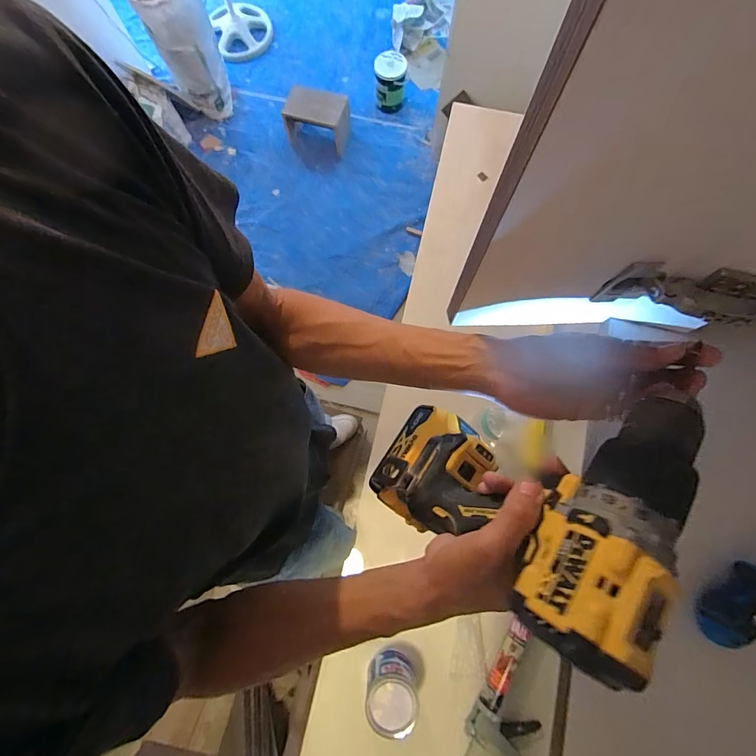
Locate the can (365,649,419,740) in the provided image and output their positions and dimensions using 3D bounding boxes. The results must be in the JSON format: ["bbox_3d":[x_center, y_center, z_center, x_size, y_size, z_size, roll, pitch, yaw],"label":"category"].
[{"bbox_3d":[0.028,0.638,0.789,0.102,0.108,0.106,0,77,2],"label":"can"}]

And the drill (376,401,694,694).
[{"bbox_3d":[0.095,0.074,0.306,0.064,0.252,0.150,38,79,-24],"label":"drill"}]

